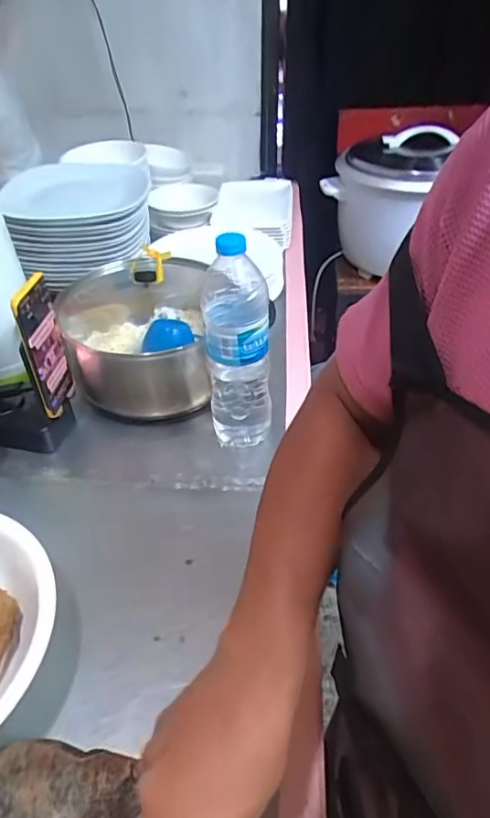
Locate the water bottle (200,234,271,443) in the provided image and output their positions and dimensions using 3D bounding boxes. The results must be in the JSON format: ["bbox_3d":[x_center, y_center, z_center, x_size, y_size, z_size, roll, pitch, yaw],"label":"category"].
[{"bbox_3d":[-0.009,-0.075,0.623,0.071,0.262,0.074,-6,43,-6],"label":"water bottle"}]

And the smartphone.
[{"bbox_3d":[-0.238,-0.075,0.630,0.015,0.167,0.078,3,43,4],"label":"smartphone"}]

